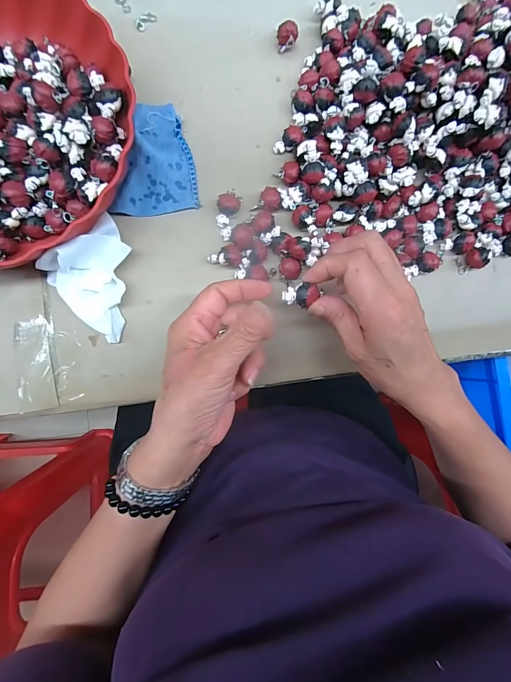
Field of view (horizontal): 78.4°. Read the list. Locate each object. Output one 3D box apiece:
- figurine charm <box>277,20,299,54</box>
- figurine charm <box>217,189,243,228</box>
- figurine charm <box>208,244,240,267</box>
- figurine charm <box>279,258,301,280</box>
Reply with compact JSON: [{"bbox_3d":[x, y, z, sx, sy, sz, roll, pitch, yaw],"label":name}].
[{"bbox_3d":[0.031,-0.298,0.307,0.019,0.016,0.018,0,86,-5],"label":"figurine charm"},{"bbox_3d":[-0.025,-0.122,0.286,0.020,0.016,0.032,11,85,-4],"label":"figurine charm"},{"bbox_3d":[-0.028,-0.076,0.282,0.028,0.019,0.016,-1,86,-5],"label":"figurine charm"},{"bbox_3d":[0.031,-0.065,0.287,0.020,0.016,0.016,34,84,-2],"label":"figurine charm"}]

